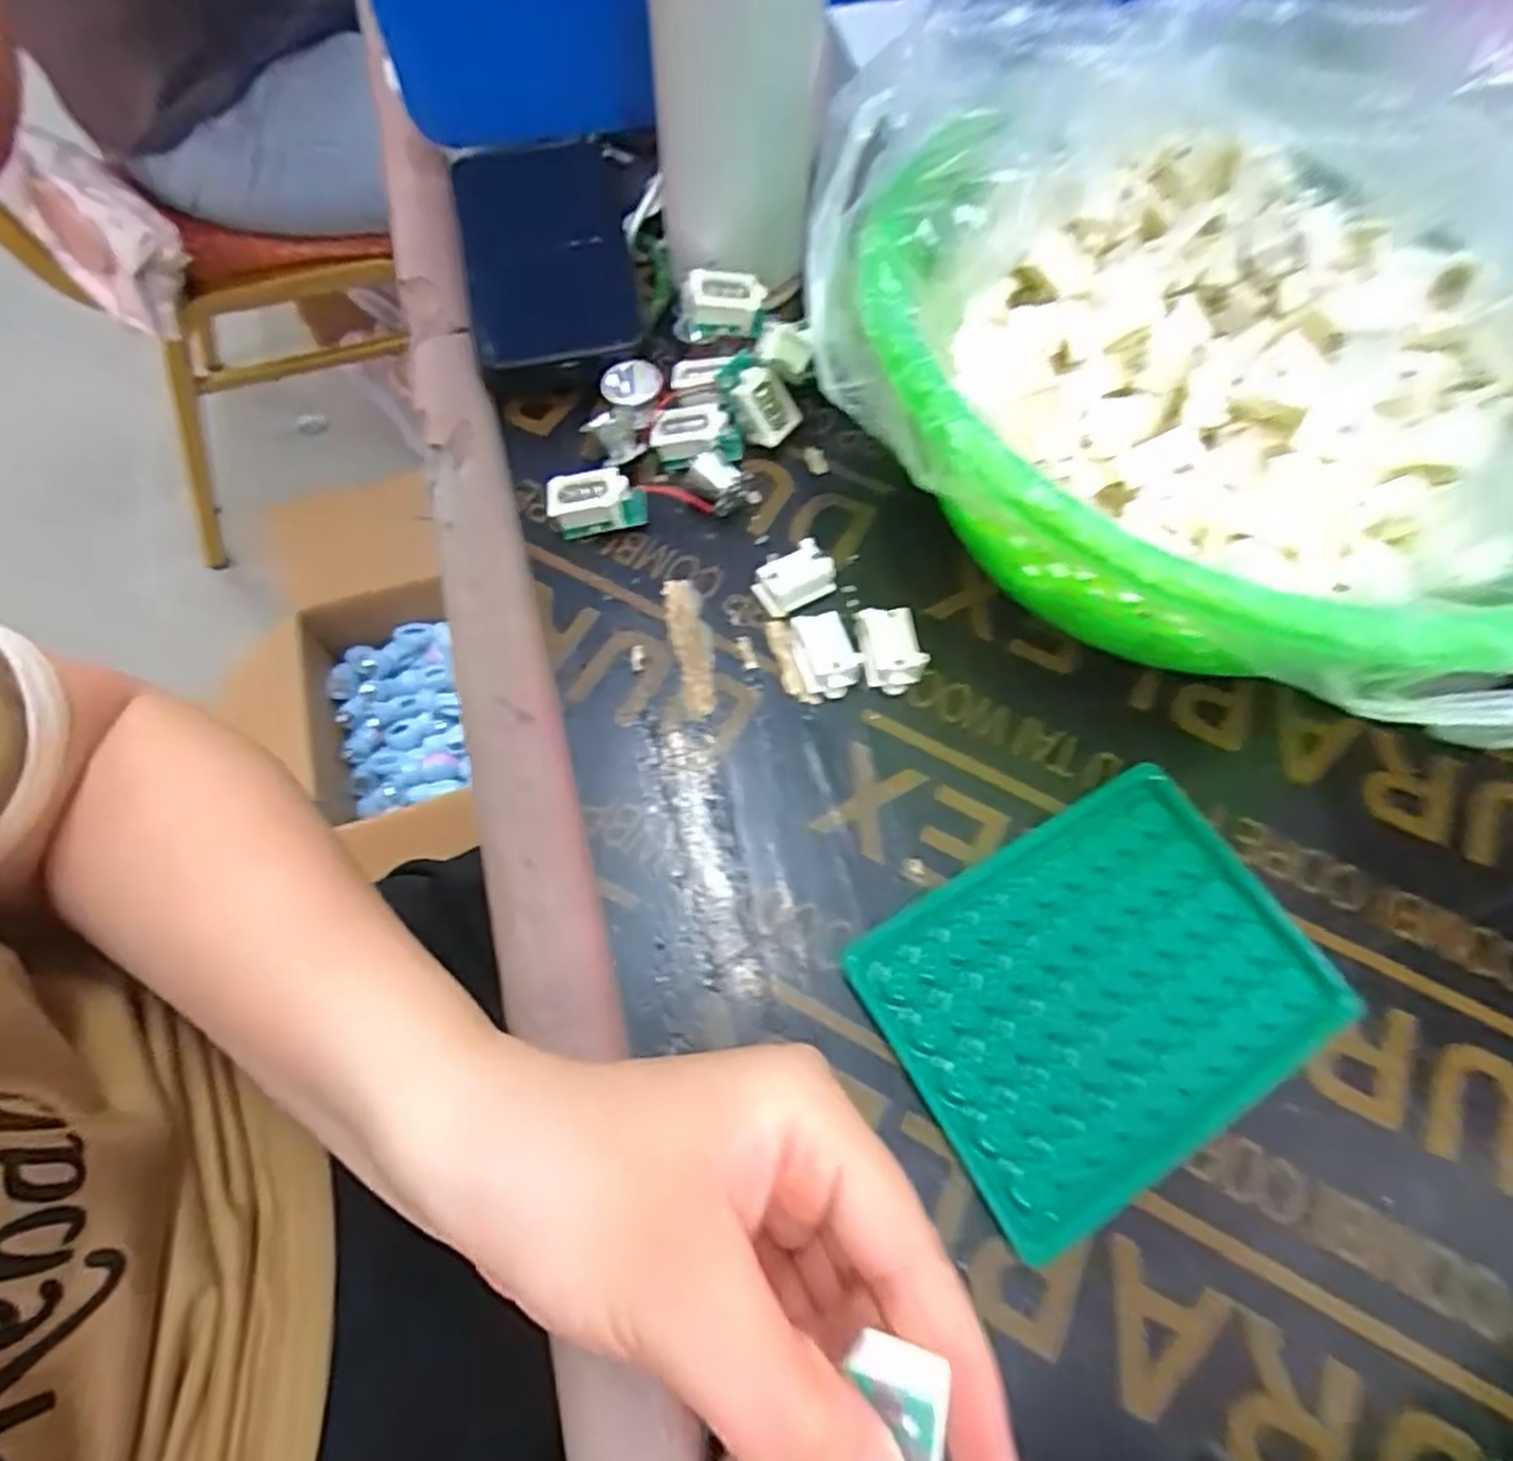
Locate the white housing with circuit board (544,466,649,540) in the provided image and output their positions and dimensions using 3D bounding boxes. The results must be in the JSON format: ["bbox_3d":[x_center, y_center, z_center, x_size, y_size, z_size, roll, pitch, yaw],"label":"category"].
[{"bbox_3d":[-0.062,-0.088,0.299,0.037,0.020,0.018,0,66,-2],"label":"white housing with circuit board"}]

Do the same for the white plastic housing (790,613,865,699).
[{"bbox_3d":[0.025,-0.028,0.277,0.018,0.014,0.028,-16,67,-9],"label":"white plastic housing"}]

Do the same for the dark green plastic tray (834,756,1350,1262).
[{"bbox_3d":[0.105,0.077,0.235,0.130,0.006,0.093,-28,70,-14],"label":"dark green plastic tray"}]

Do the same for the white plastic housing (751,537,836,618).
[{"bbox_3d":[0.015,-0.057,0.291,0.030,0.016,0.018,-31,71,-15],"label":"white plastic housing"}]

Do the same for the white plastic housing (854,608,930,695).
[{"bbox_3d":[0.049,-0.029,0.278,0.022,0.015,0.026,0,66,-2],"label":"white plastic housing"}]

